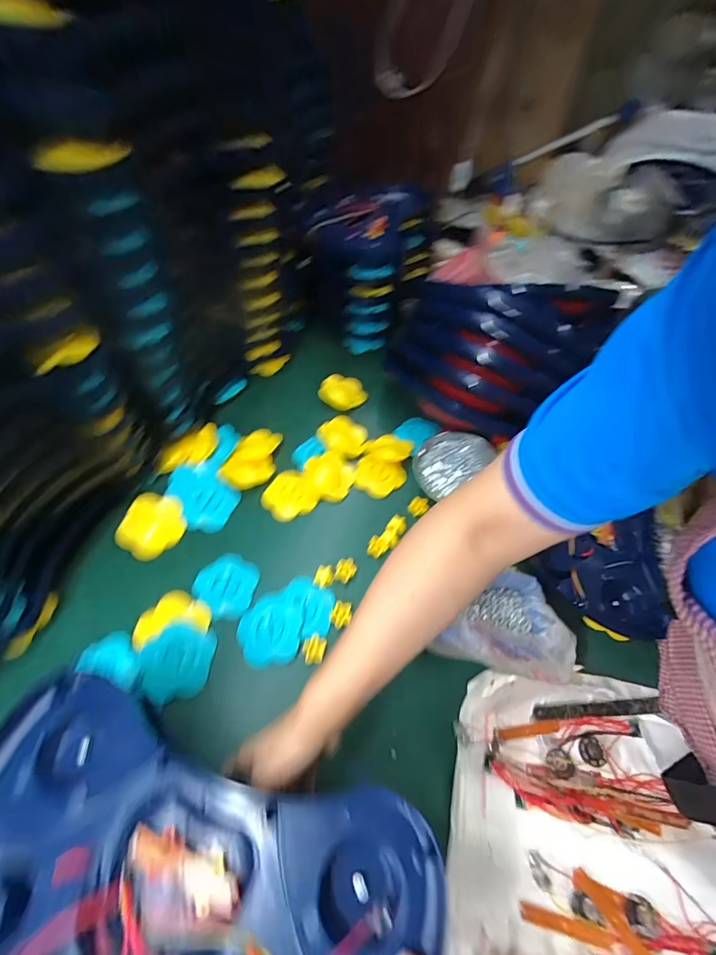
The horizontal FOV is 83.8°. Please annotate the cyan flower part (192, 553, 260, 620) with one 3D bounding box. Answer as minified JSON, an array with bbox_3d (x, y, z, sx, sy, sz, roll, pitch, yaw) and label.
[{"bbox_3d":[-0.171,0.142,0.530,0.075,0.018,0.076,2,54,-3],"label":"cyan flower part"}]

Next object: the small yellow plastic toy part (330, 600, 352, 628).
[{"bbox_3d":[-0.022,0.174,0.510,0.024,0.007,0.034,13,54,5],"label":"small yellow plastic toy part"}]

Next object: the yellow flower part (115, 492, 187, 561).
[{"bbox_3d":[-0.285,0.067,0.556,0.076,0.016,0.093,25,54,-17],"label":"yellow flower part"}]

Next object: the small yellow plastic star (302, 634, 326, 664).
[{"bbox_3d":[-0.054,0.209,0.486,0.027,0.005,0.032,12,54,4],"label":"small yellow plastic star"}]

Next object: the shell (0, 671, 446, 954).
[{"bbox_3d":[-0.129,0.288,0.251,0.325,0.039,0.215,17,55,7],"label":"shell"}]

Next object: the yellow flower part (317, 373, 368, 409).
[{"bbox_3d":[-0.028,-0.163,0.747,0.086,0.026,0.071,-16,57,-15],"label":"yellow flower part"}]

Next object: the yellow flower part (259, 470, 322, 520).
[{"bbox_3d":[-0.107,0.028,0.615,0.074,0.011,0.078,-28,61,-22],"label":"yellow flower part"}]

